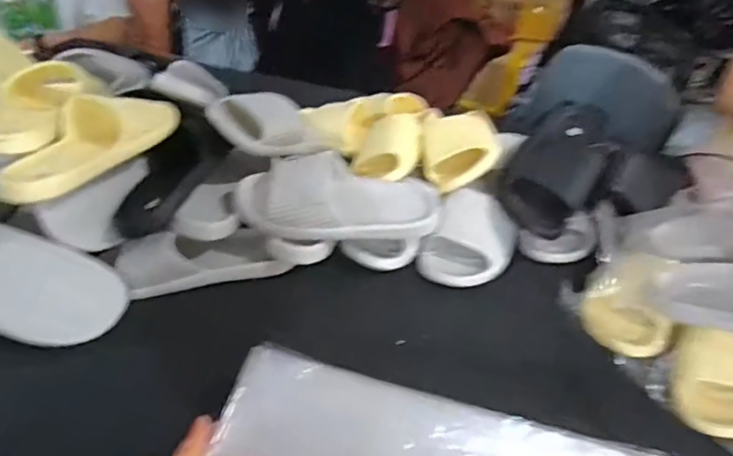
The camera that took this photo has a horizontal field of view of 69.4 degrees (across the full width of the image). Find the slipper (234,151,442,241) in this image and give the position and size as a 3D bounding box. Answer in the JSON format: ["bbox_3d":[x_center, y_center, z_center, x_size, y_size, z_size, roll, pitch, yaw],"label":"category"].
[{"bbox_3d":[-0.035,-0.042,0.697,0.270,0.073,0.098,-4,41,-8],"label":"slipper"}]

